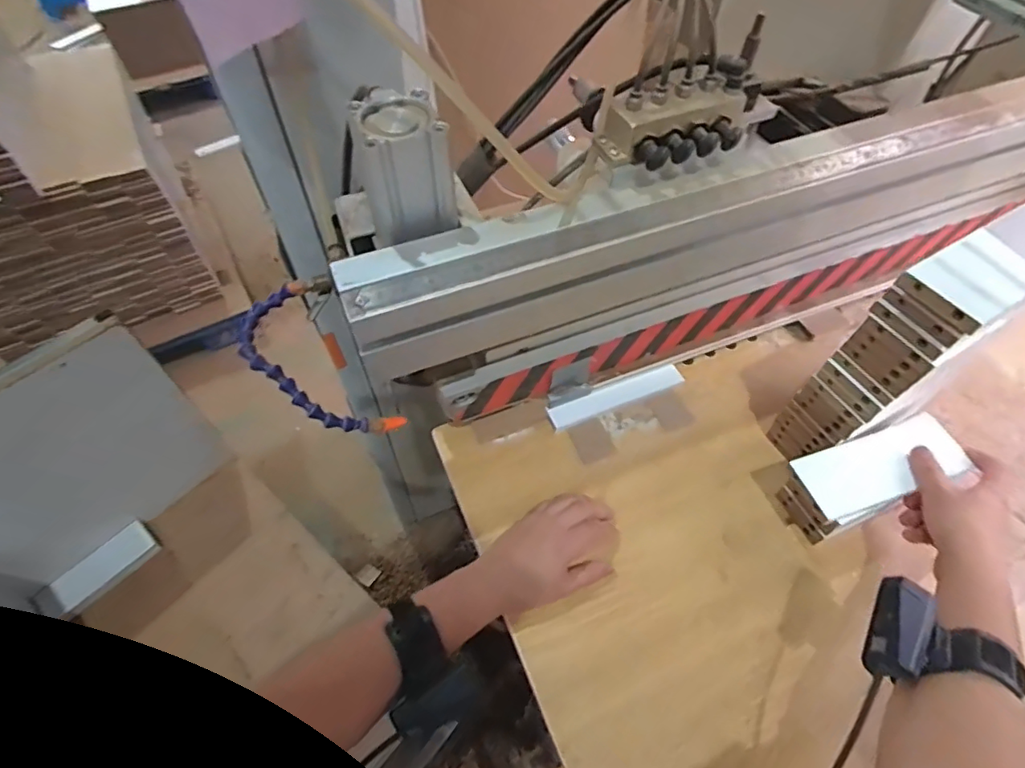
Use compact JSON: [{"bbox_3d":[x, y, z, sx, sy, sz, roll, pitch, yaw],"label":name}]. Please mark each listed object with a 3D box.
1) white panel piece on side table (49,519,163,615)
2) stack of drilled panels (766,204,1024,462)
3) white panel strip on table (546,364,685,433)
[{"bbox_3d":[-0.645,0.288,0.876,0.058,0.022,0.148,37,63,22],"label":"white panel piece on side table"},{"bbox_3d":[0.364,-0.027,0.507,0.158,0.239,0.068,-22,59,-15],"label":"stack of drilled panels"},{"bbox_3d":[0.120,0.015,0.636,0.165,0.018,0.024,-18,58,-13],"label":"white panel strip on table"}]

